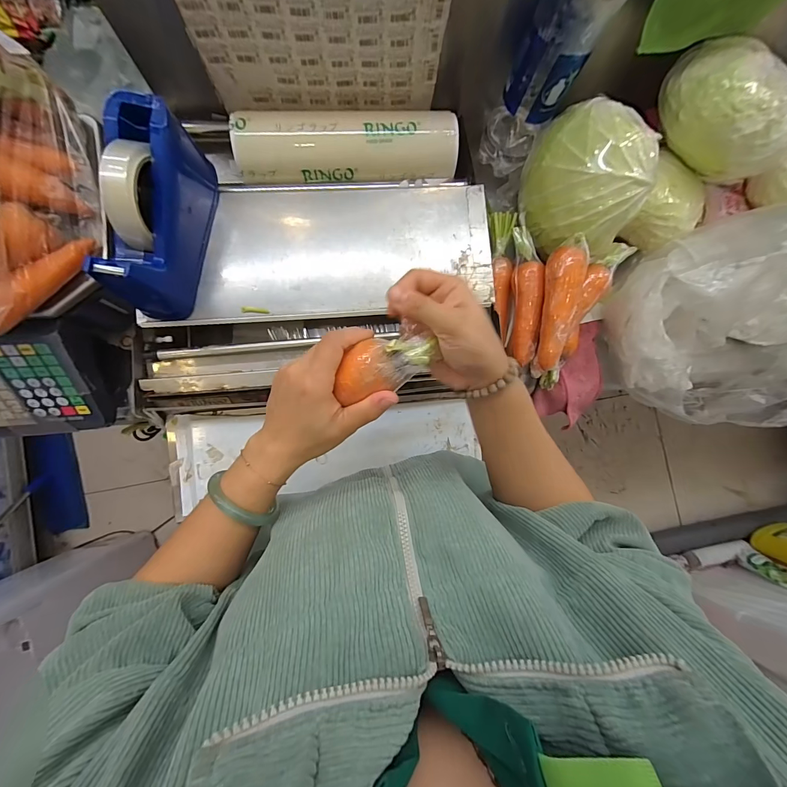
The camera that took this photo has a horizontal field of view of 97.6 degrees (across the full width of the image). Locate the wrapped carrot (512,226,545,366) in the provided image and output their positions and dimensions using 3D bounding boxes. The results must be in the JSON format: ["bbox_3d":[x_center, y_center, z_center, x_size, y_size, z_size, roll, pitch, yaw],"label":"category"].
[{"bbox_3d":[0.193,-0.141,0.499,0.033,0.041,0.189,-2,85,-5],"label":"wrapped carrot"}]

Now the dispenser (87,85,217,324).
[{"bbox_3d":[-0.262,-0.198,0.379,0.066,0.118,0.198,5,85,-5],"label":"dispenser"}]

